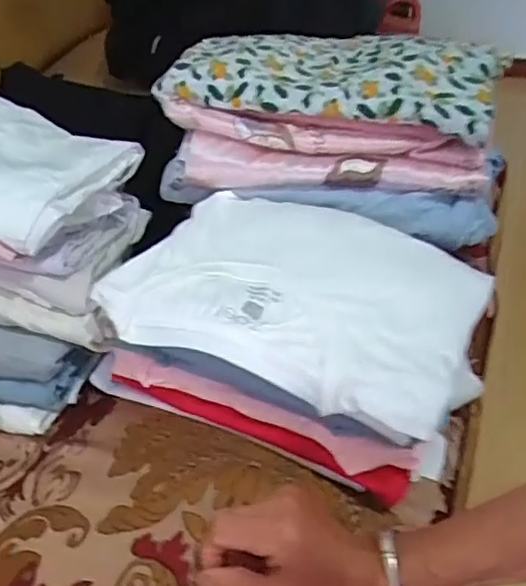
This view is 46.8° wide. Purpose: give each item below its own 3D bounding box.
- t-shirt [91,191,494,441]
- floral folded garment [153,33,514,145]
[{"bbox_3d":[0.031,-0.004,0.489,0.277,0.039,0.187,15,42,23],"label":"t-shirt"},{"bbox_3d":[0.076,-0.226,0.616,0.322,0.051,0.169,5,39,11],"label":"floral folded garment"}]

